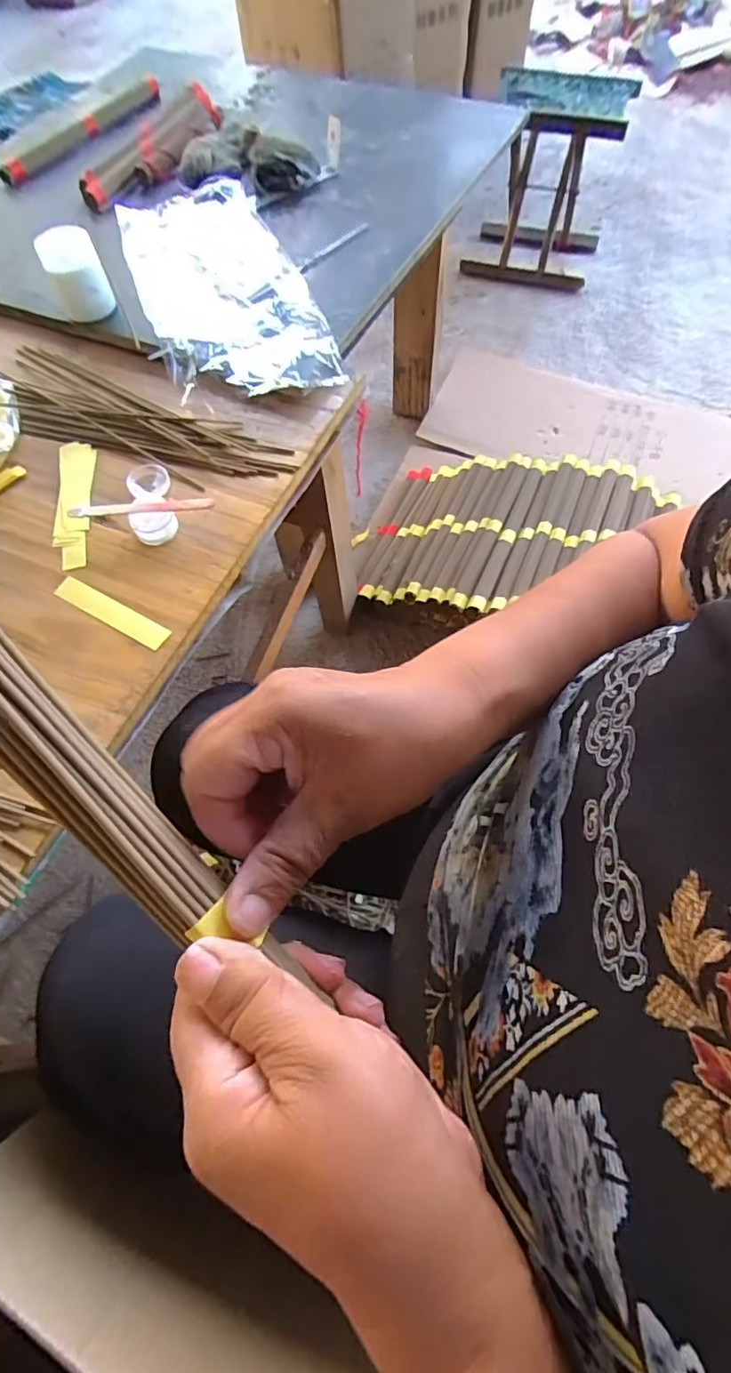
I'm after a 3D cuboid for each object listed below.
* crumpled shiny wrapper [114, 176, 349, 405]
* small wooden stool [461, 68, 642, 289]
[{"bbox_3d":[-0.165,-0.455,0.634,0.176,0.040,0.397,-20,64,-8],"label":"crumpled shiny wrapper"},{"bbox_3d":[0.418,-1.185,1.299,0.296,0.318,0.261,19,65,11],"label":"small wooden stool"}]

